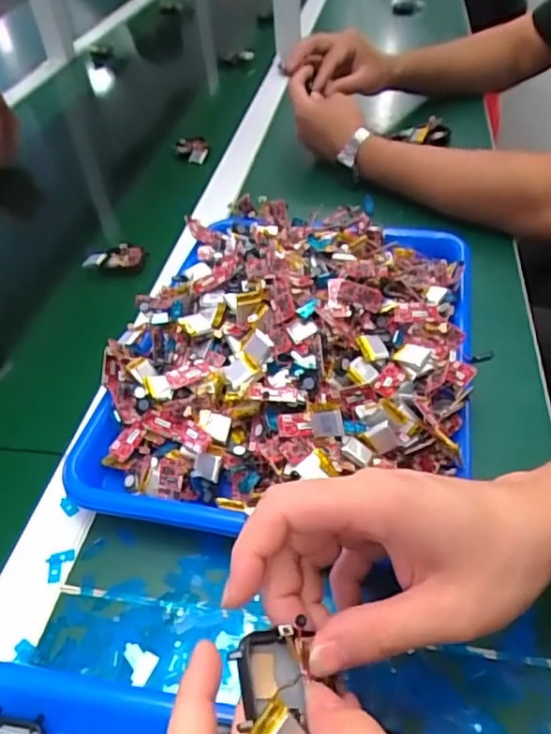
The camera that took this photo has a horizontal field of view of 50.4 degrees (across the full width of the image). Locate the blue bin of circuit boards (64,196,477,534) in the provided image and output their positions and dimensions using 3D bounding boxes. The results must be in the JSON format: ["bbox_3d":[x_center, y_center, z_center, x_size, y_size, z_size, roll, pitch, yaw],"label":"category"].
[{"bbox_3d":[0.014,-0.029,0.445,0.271,0.085,0.323,2,45,6],"label":"blue bin of circuit boards"}]

